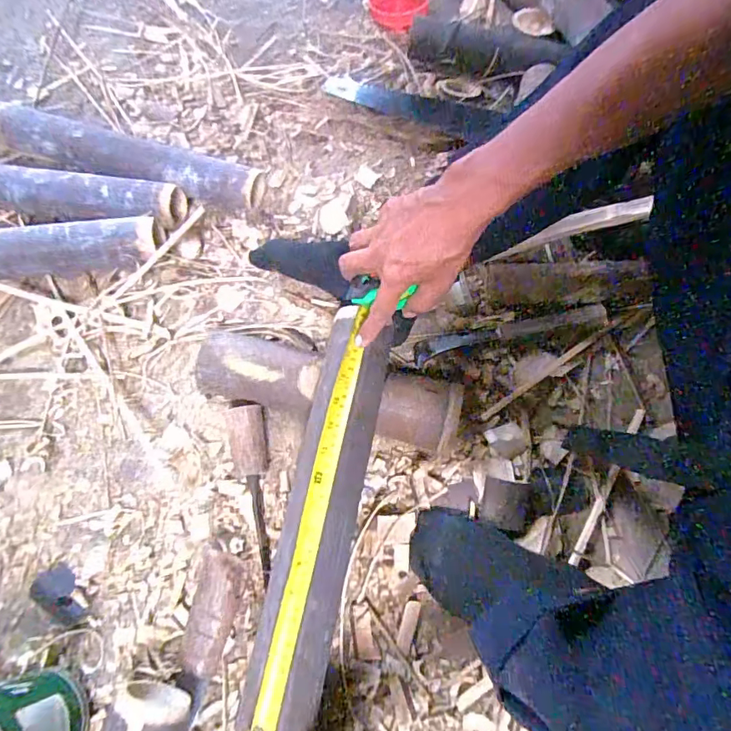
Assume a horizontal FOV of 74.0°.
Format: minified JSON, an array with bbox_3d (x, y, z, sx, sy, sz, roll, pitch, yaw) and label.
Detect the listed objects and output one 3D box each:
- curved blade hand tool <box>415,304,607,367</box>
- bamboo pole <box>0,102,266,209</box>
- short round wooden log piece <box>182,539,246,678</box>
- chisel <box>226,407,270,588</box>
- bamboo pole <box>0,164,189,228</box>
[{"bbox_3d":[0.183,-0.046,0.619,0.246,0.024,0.033,-13,74,-5],"label":"curved blade hand tool"},{"bbox_3d":[-0.351,-0.302,0.680,0.440,0.054,0.073,16,71,4],"label":"bamboo pole"},{"bbox_3d":[-0.154,0.253,0.504,0.055,0.049,0.119,4,71,0],"label":"short round wooden log piece"},{"bbox_3d":[-0.130,0.138,0.540,0.043,0.040,0.200,-5,71,-3],"label":"chisel"},{"bbox_3d":[-0.451,-0.237,0.647,0.409,0.048,0.062,6,71,0],"label":"bamboo pole"}]

